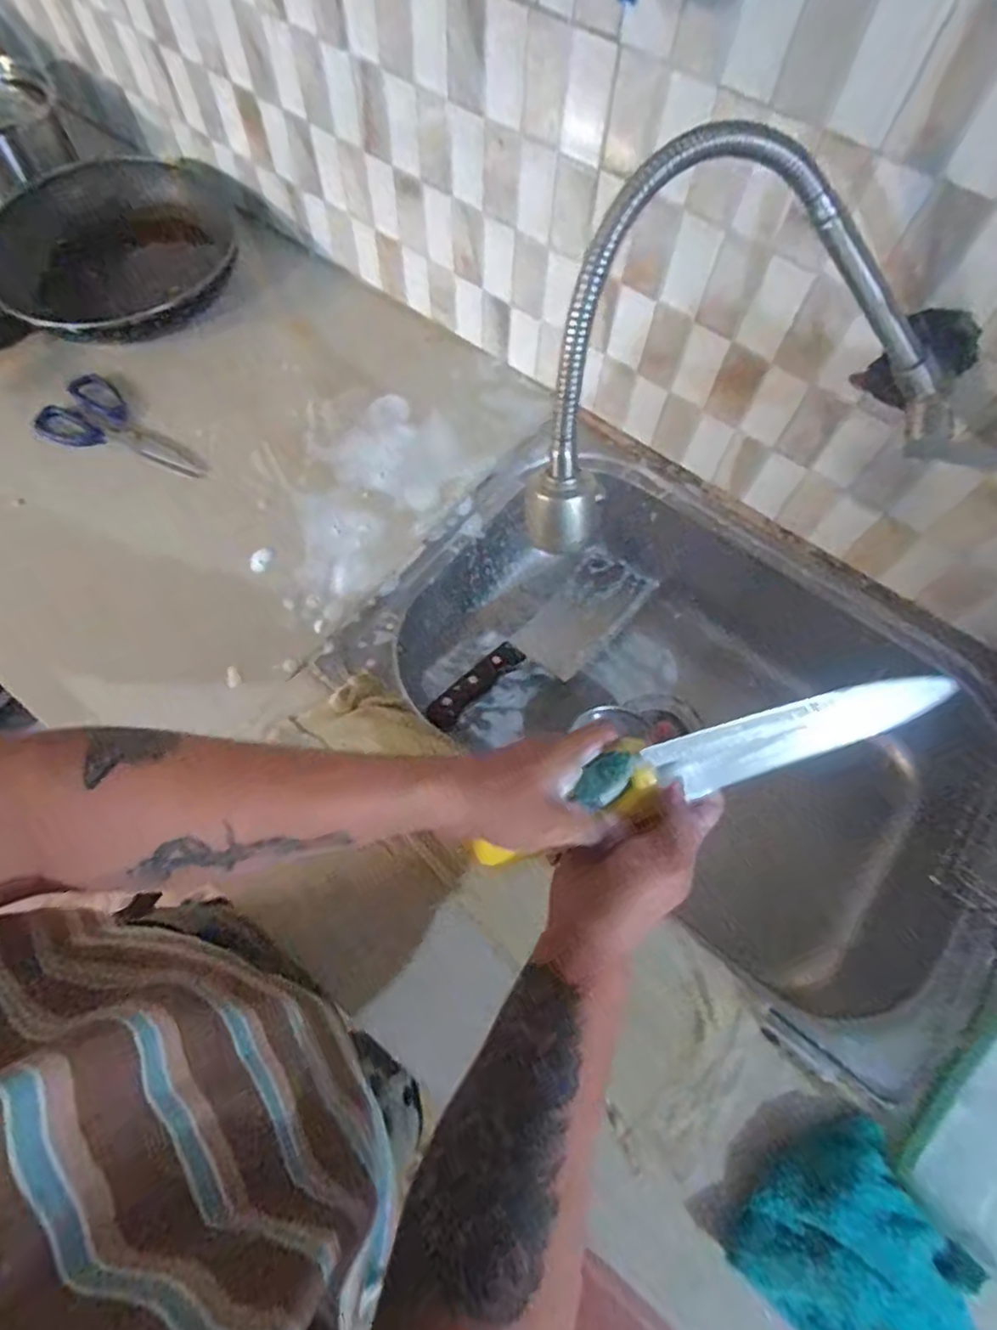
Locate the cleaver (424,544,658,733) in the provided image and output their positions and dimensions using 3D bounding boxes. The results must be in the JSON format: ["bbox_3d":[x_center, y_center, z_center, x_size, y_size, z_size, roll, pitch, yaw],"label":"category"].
[{"bbox_3d":[0.051,-0.028,0.694,0.322,0.031,0.099,-36,72,-29],"label":"cleaver"}]

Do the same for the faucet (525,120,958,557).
[{"bbox_3d":[0.140,-0.192,0.367,0.286,0.198,0.059,-22,38,-5],"label":"faucet"}]

